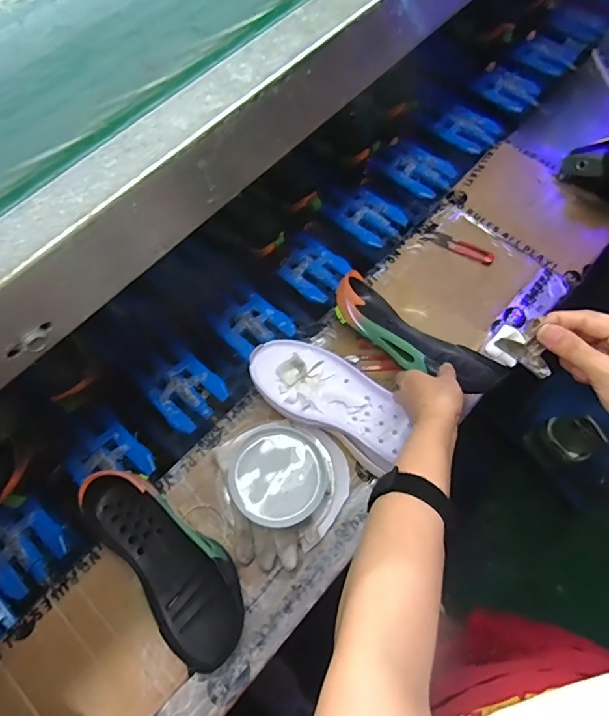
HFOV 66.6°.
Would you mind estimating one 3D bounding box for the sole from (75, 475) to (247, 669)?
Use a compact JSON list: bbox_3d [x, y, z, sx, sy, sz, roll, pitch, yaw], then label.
[{"bbox_3d":[-0.155,0.227,0.531,0.100,0.054,0.241,-39,74,-14],"label":"sole"}]

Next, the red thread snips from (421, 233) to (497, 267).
[{"bbox_3d":[0.239,-0.171,0.714,0.106,0.006,0.026,28,71,10],"label":"red thread snips"}]

